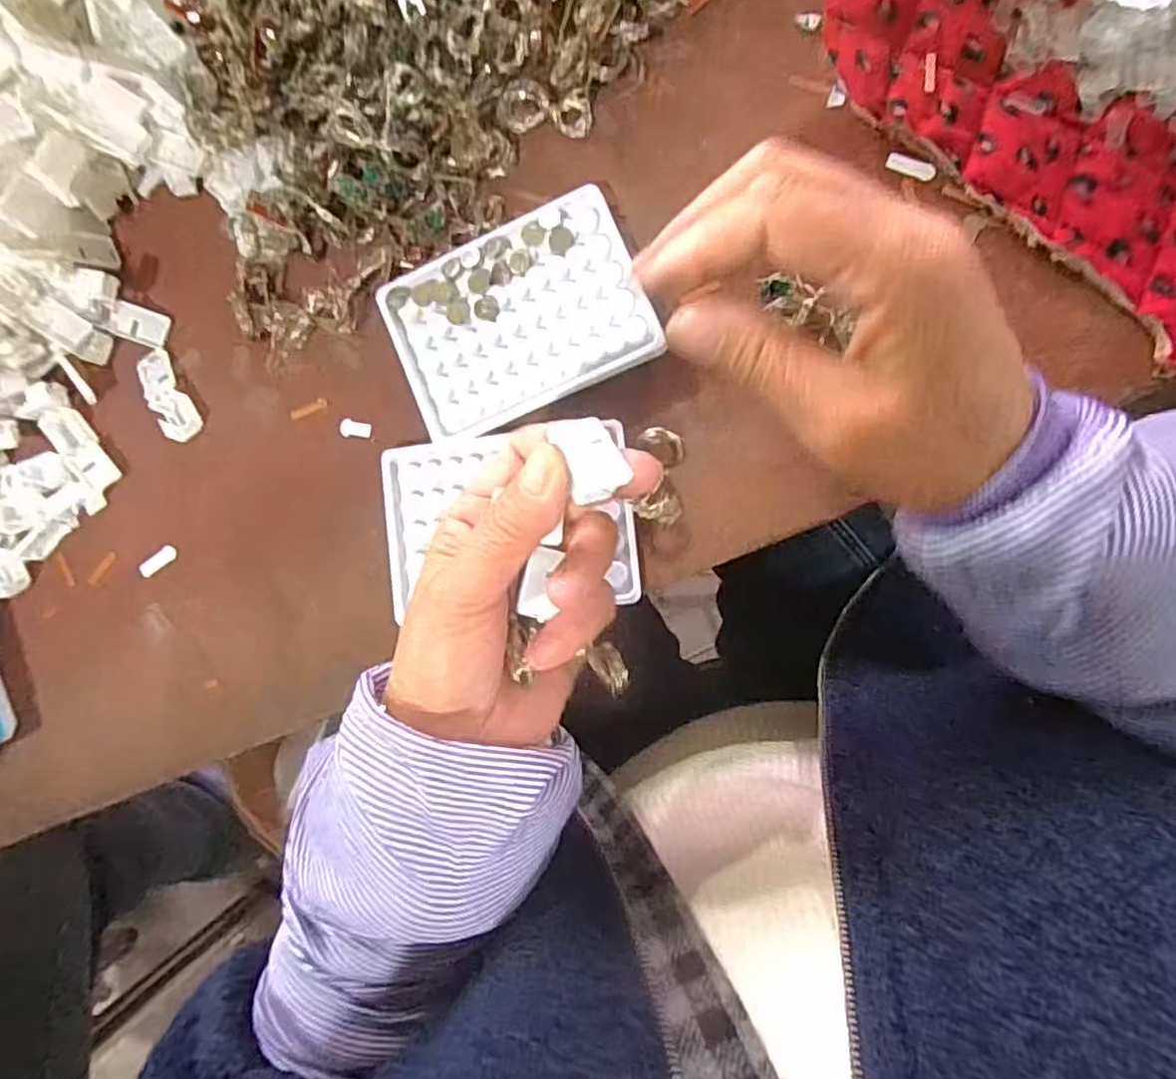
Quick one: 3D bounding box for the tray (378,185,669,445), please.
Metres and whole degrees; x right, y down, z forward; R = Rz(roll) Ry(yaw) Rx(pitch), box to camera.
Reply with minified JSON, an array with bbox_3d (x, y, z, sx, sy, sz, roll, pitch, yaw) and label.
[{"bbox_3d":[-0.037,-0.116,0.355,0.130,0.014,0.097,-22,87,7],"label":"tray"}]

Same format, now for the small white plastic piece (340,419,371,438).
[{"bbox_3d":[-0.130,-0.062,0.376,0.017,0.004,0.010,10,91,8],"label":"small white plastic piece"}]

